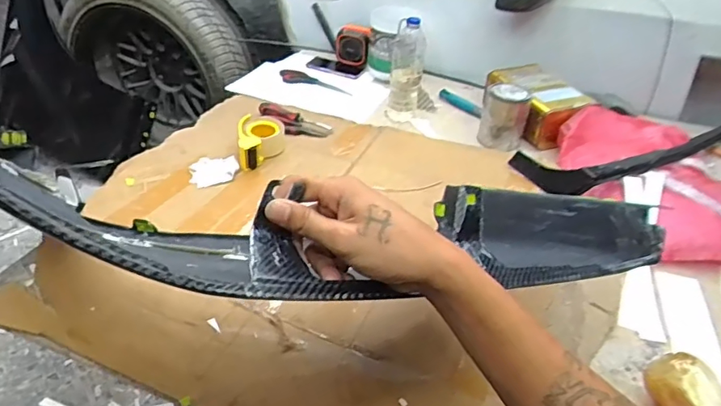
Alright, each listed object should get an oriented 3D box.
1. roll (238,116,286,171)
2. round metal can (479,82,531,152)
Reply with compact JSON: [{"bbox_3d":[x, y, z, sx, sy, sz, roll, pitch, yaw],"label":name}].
[{"bbox_3d":[-0.214,-0.137,1.137,0.101,0.050,0.146,-3,39,-9],"label":"roll"},{"bbox_3d":[0.341,-0.202,1.248,0.105,0.136,0.086,13,39,11],"label":"round metal can"}]

